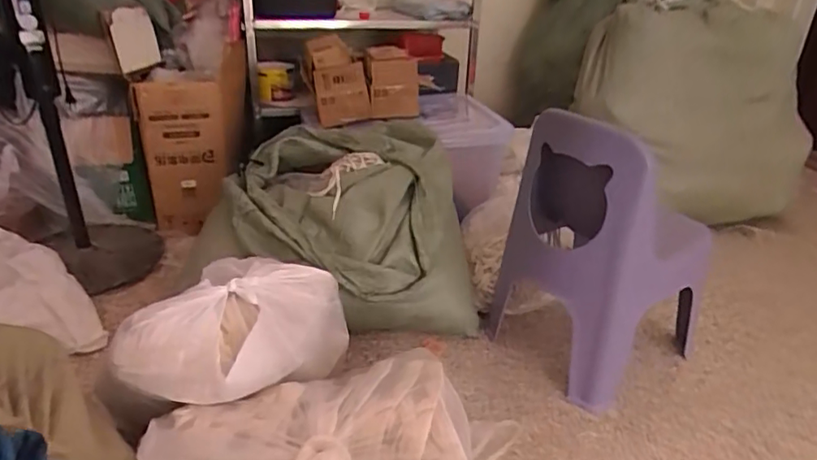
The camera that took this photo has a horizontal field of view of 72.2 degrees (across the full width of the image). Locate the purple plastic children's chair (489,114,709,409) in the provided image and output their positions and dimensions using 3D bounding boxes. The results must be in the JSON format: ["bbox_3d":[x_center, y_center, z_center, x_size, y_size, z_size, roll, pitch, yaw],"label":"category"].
[{"bbox_3d":[0.425,0.024,1.213,0.330,0.561,0.337,-16,32,-30],"label":"purple plastic children's chair"}]

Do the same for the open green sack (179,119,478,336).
[{"bbox_3d":[-0.138,-0.009,1.409,0.630,0.396,0.451,5,29,5],"label":"open green sack"}]

